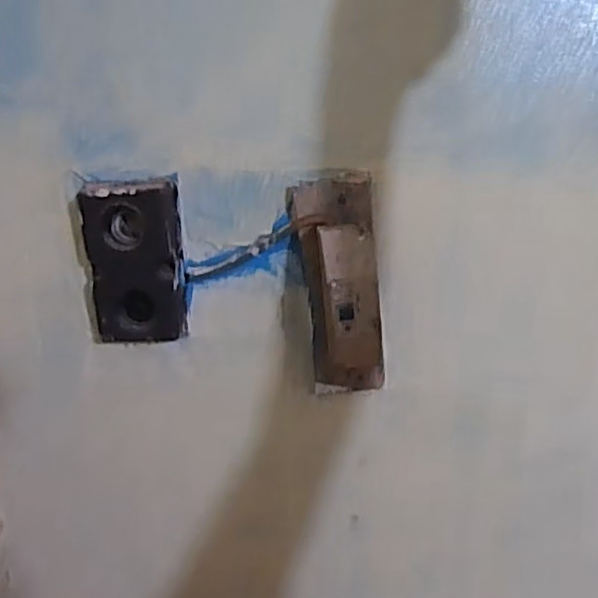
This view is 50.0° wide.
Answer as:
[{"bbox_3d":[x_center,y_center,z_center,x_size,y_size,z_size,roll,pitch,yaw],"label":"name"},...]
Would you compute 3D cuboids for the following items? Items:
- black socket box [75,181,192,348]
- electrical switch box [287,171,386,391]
[{"bbox_3d":[-0.141,-0.029,0.555,0.078,0.137,0.042,4,16,9],"label":"black socket box"},{"bbox_3d":[0.034,-0.004,0.531,0.082,0.185,0.096,1,16,2],"label":"electrical switch box"}]

